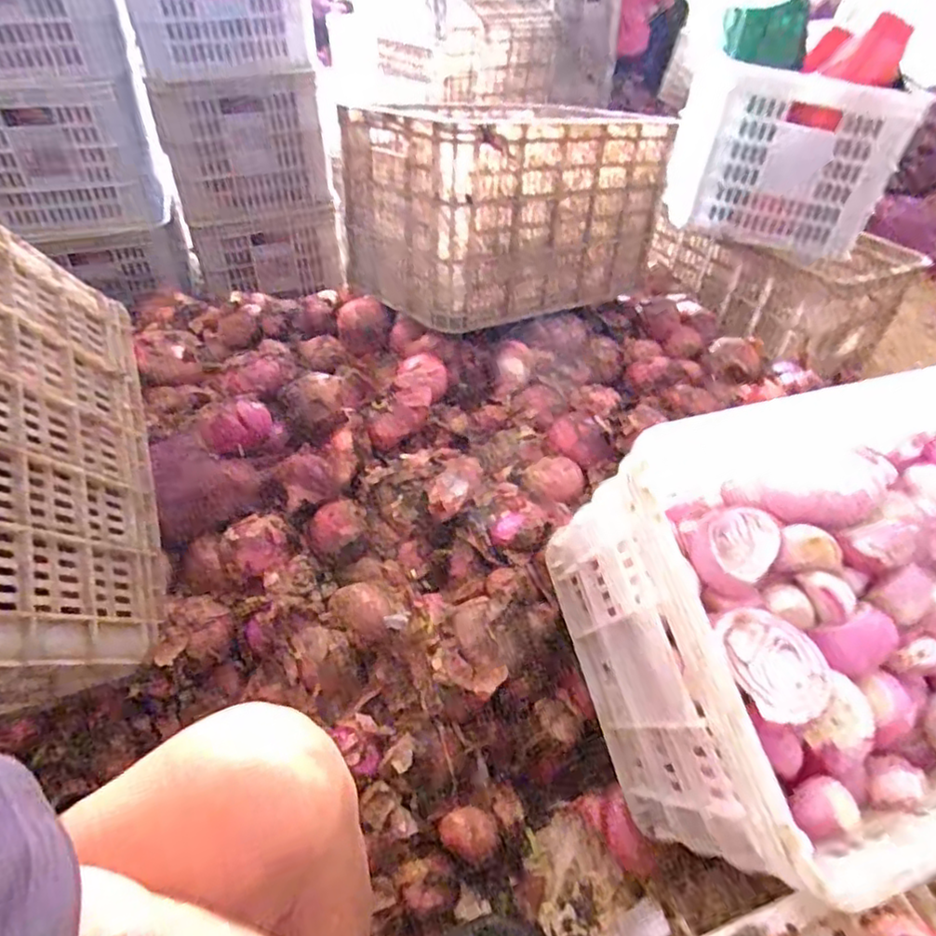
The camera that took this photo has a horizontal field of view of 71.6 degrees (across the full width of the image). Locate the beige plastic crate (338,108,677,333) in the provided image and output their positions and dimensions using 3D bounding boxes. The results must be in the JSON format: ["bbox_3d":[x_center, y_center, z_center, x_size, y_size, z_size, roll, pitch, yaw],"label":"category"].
[{"bbox_3d":[0.075,-0.474,1.137,0.520,0.292,0.326,-25,48,-24],"label":"beige plastic crate"}]

